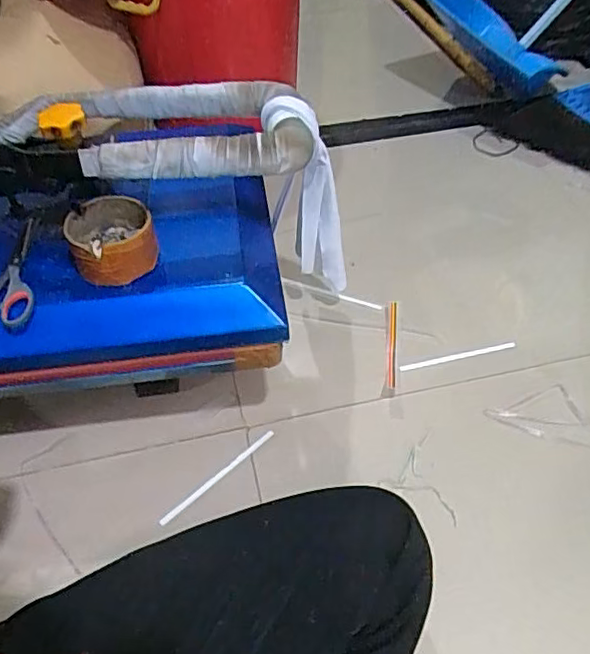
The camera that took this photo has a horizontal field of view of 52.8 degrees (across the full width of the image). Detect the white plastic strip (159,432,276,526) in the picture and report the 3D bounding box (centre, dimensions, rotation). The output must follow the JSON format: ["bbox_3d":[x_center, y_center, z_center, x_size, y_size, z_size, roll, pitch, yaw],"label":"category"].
[{"bbox_3d":[-0.084,0.165,0.660,0.154,0.004,0.009,-36,56,-25],"label":"white plastic strip"}]

